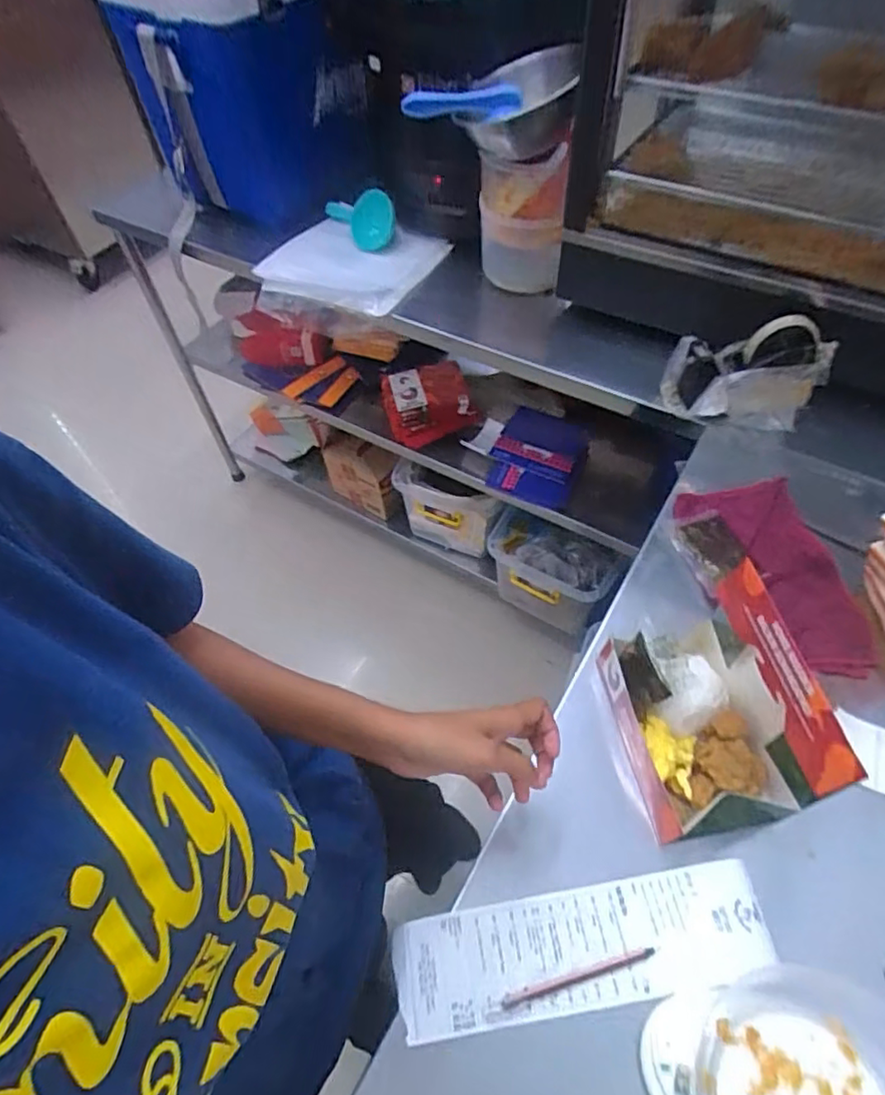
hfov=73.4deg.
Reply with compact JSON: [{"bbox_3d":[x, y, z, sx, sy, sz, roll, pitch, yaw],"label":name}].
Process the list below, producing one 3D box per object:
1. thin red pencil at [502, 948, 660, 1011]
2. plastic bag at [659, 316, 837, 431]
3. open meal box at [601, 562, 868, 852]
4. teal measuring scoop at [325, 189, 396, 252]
[{"bbox_3d":[0.106,0.328,0.453,0.124,0.005,0.008,-15,55,-7],"label":"thin red pencil"},{"bbox_3d":[0.407,-0.230,0.792,0.200,0.096,0.106,7,56,9],"label":"plastic bag"},{"bbox_3d":[0.218,0.134,0.500,0.112,0.156,0.177,-13,55,-6],"label":"open meal box"},{"bbox_3d":[-0.155,-0.609,1.123,0.153,0.097,0.025,12,25,33],"label":"teal measuring scoop"}]

